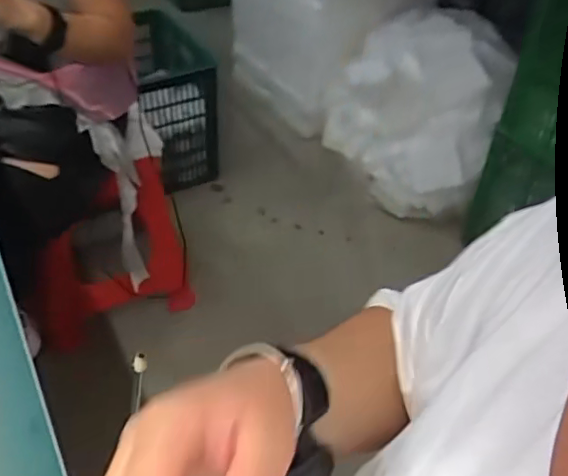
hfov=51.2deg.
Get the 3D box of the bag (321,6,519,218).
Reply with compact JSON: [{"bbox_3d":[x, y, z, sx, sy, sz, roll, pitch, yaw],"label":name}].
[{"bbox_3d":[0.399,-0.397,1.852,0.504,0.445,0.471,15,43,11],"label":"bag"}]

